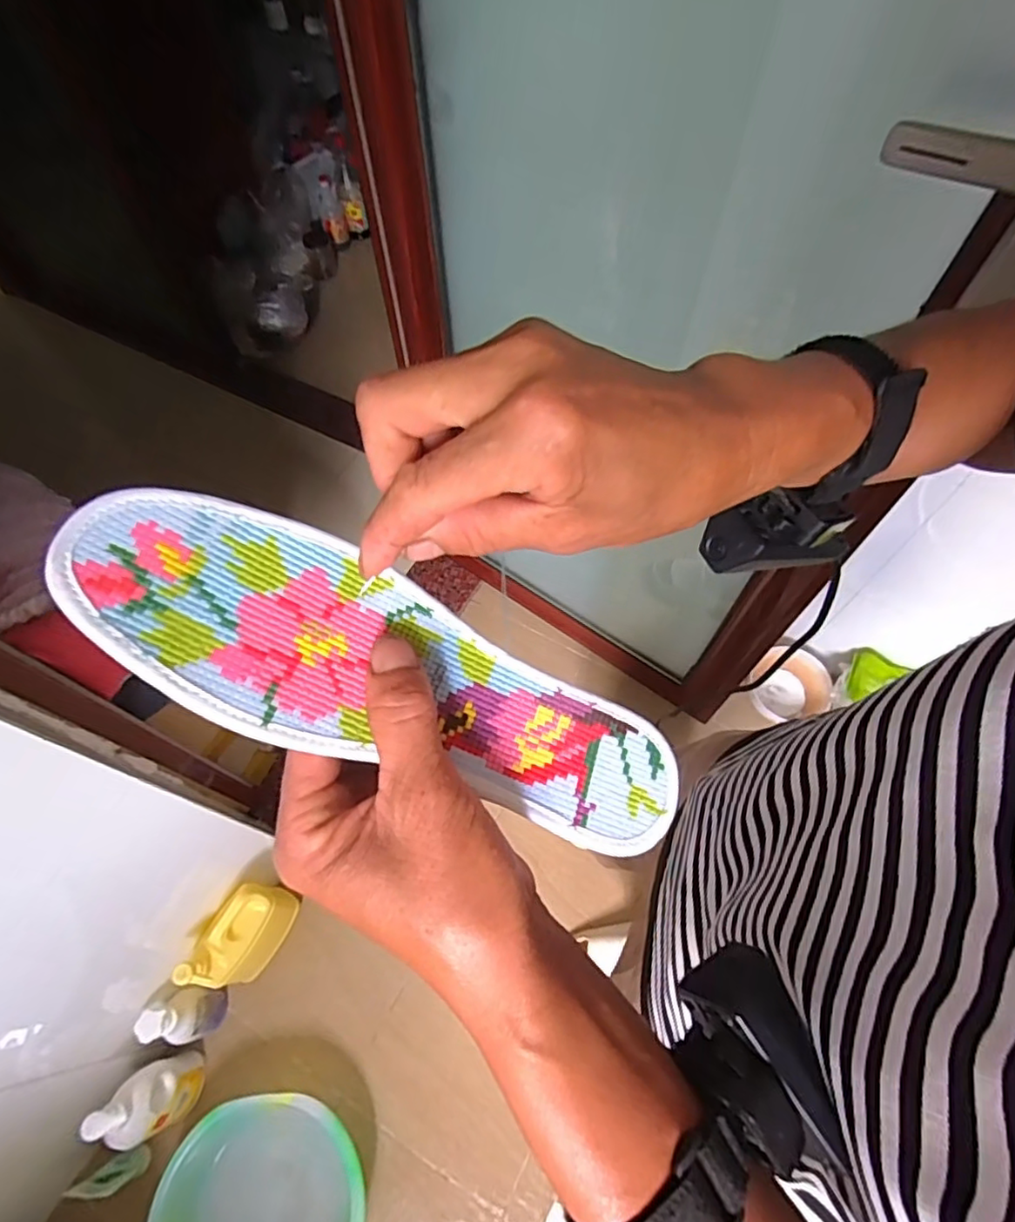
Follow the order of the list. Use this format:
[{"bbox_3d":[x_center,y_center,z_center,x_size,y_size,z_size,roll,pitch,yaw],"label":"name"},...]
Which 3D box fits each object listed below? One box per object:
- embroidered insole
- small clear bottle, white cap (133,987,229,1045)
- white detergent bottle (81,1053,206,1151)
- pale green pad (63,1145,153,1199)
[{"bbox_3d":[-0.032,0.026,0.214,0.219,0.009,0.067,26,62,-17],"label":"embroidered insole"},{"bbox_3d":[-0.498,0.631,0.944,0.064,0.156,0.067,-1,62,1],"label":"small clear bottle, white cap"},{"bbox_3d":[-0.528,0.720,0.890,0.069,0.214,0.088,-22,64,-10],"label":"white detergent bottle"},{"bbox_3d":[-0.580,0.834,0.900,0.027,0.118,0.038,-33,64,13],"label":"pale green pad"}]

